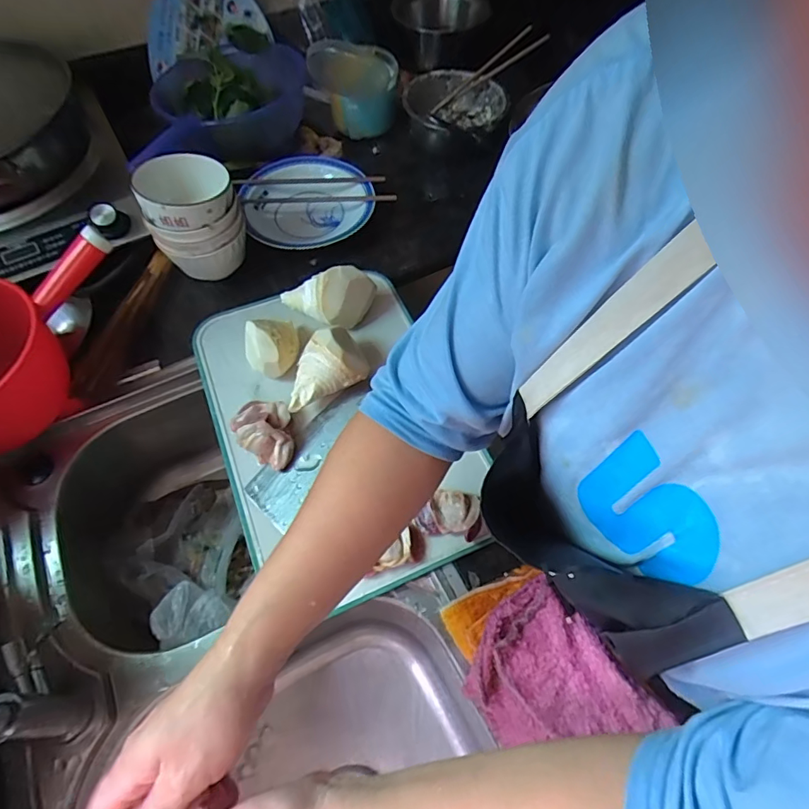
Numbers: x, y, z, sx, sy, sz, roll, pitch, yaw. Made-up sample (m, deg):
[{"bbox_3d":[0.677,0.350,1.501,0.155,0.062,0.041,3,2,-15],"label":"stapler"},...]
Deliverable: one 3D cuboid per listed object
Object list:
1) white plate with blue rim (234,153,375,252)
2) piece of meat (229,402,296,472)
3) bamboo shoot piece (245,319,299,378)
[{"bbox_3d":[-0.148,-0.310,0.728,0.185,0.036,0.199,0,60,0],"label":"white plate with blue rim"},{"bbox_3d":[-0.156,0.025,0.539,0.089,0.033,0.062,33,65,17],"label":"piece of meat"},{"bbox_3d":[-0.157,-0.066,0.570,0.058,0.057,0.050,-11,61,-7],"label":"bamboo shoot piece"}]

